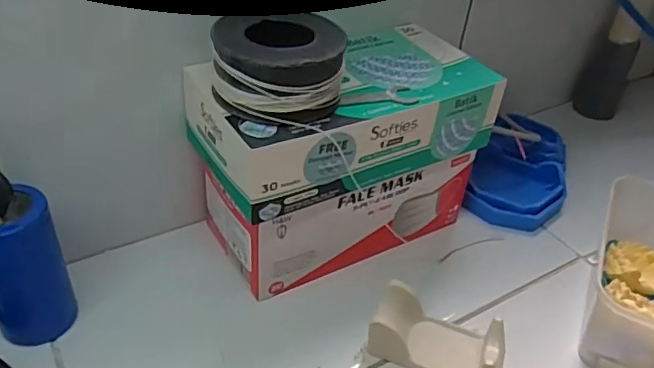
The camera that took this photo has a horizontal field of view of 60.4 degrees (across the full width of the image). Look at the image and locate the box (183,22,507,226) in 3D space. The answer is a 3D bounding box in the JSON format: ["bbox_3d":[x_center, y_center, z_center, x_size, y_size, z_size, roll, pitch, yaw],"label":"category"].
[{"bbox_3d":[0.012,-0.052,0.414,0.217,0.061,0.105,-18,44,-28],"label":"box"}]

